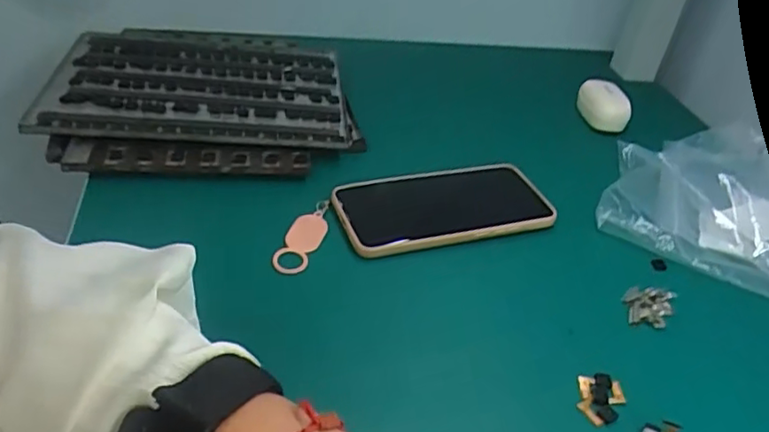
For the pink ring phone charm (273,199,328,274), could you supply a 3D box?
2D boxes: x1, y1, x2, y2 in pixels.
[{"bbox_3d":[-0.054,0.012,0.436,0.022,0.009,0.073,16,38,11],"label":"pink ring phone charm"}]

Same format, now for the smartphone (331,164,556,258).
[{"bbox_3d":[0.047,-0.008,0.473,0.163,0.010,0.076,-9,40,-21],"label":"smartphone"}]

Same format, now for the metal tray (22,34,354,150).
[{"bbox_3d":[-0.161,-0.118,0.551,0.245,0.024,0.187,0,38,-10],"label":"metal tray"}]

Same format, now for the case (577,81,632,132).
[{"bbox_3d":[0.223,-0.115,0.631,0.042,0.027,0.064,8,37,3],"label":"case"}]

